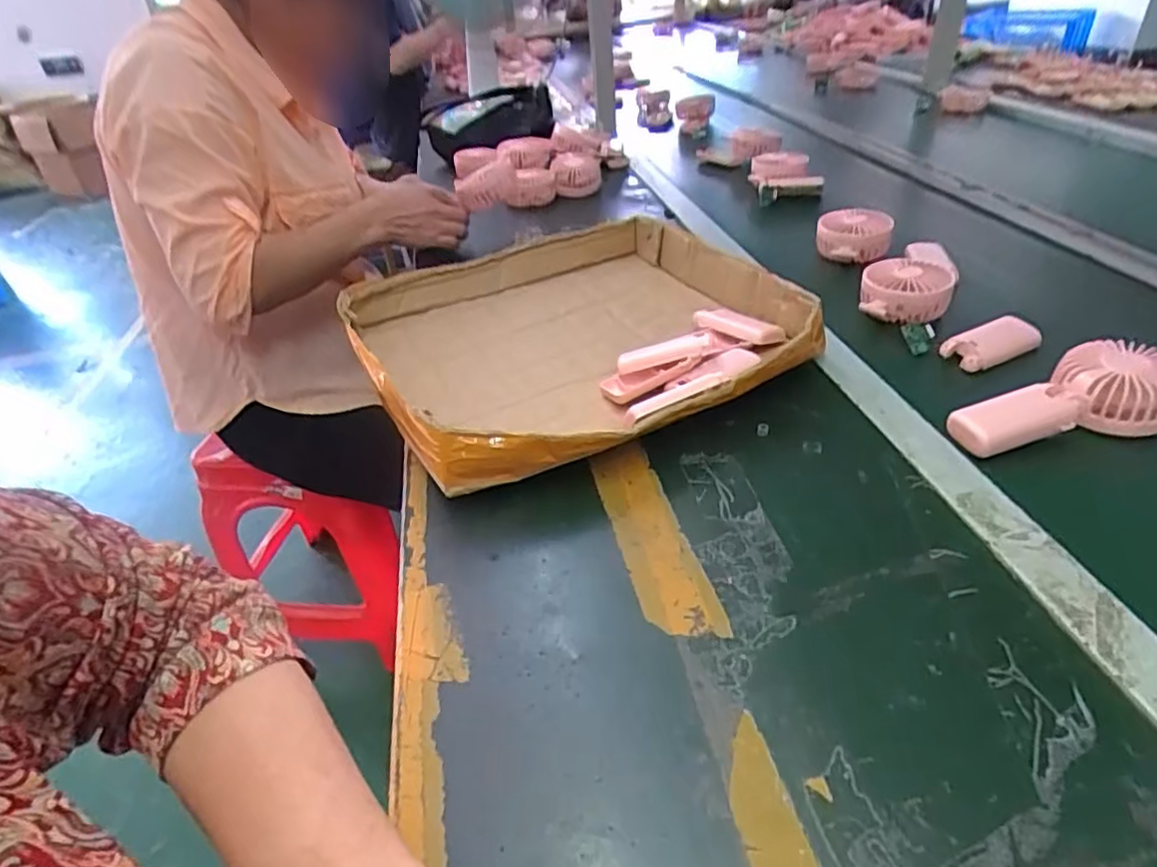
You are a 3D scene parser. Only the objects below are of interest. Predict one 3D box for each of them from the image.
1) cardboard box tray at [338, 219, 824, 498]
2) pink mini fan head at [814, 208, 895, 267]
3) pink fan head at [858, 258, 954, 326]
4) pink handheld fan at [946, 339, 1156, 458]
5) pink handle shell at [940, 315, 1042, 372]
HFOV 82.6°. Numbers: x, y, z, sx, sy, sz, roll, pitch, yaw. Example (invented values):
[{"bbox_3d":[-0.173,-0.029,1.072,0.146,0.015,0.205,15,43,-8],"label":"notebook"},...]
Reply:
[{"bbox_3d":[-0.008,-0.113,0.680,0.411,0.060,0.408,-22,40,-21],"label":"cardboard box tray"},{"bbox_3d":[0.348,-0.250,0.835,0.087,0.055,0.071,13,40,23],"label":"pink mini fan head"},{"bbox_3d":[0.348,-0.155,0.699,0.086,0.034,0.087,14,41,25],"label":"pink fan head"},{"bbox_3d":[0.390,-0.024,0.520,0.160,0.047,0.079,-17,38,-15],"label":"pink handheld fan"},{"bbox_3d":[0.400,-0.088,0.634,0.100,0.019,0.042,-21,39,-20],"label":"pink handle shell"}]

